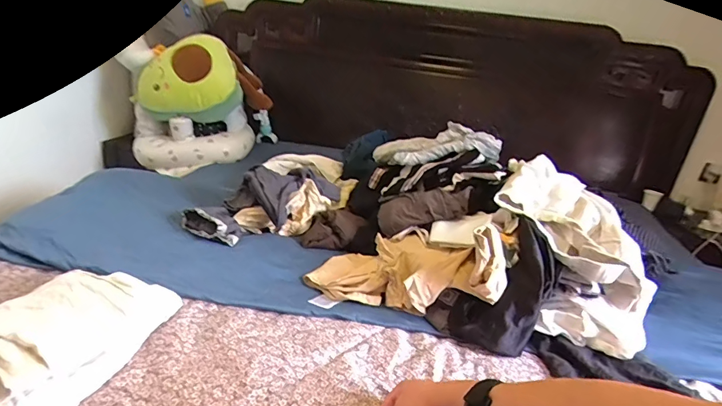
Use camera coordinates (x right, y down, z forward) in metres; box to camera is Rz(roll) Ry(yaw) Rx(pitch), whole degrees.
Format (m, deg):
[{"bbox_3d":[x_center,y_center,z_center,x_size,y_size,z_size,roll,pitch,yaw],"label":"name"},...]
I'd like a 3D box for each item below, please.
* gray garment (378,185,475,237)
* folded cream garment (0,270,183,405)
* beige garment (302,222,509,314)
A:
[{"bbox_3d":[0.143,0.010,0.920,0.216,0.061,0.086,-14,18,16],"label":"gray garment"},{"bbox_3d":[-0.440,0.189,0.607,0.199,0.074,0.293,13,23,15],"label":"folded cream garment"},{"bbox_3d":[0.093,0.124,0.811,0.367,0.140,0.194,-9,13,30],"label":"beige garment"}]

